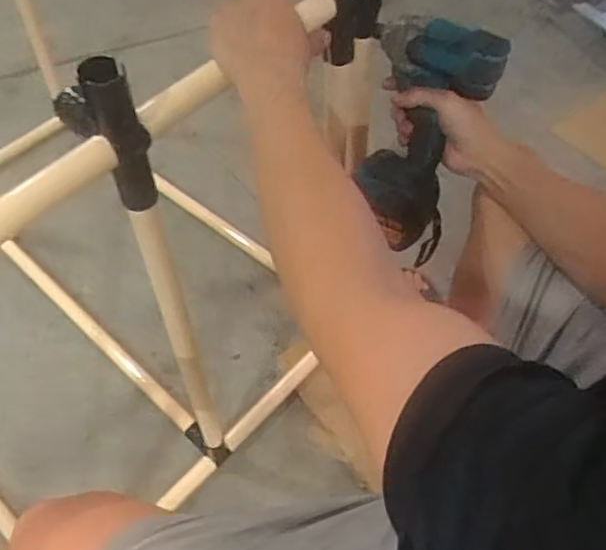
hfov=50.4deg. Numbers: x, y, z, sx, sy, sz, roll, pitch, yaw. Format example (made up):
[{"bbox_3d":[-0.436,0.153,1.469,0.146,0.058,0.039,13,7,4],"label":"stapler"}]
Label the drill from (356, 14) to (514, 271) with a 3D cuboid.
[{"bbox_3d":[0.131,-0.144,0.728,0.123,0.268,0.066,15,29,9],"label":"drill"}]

